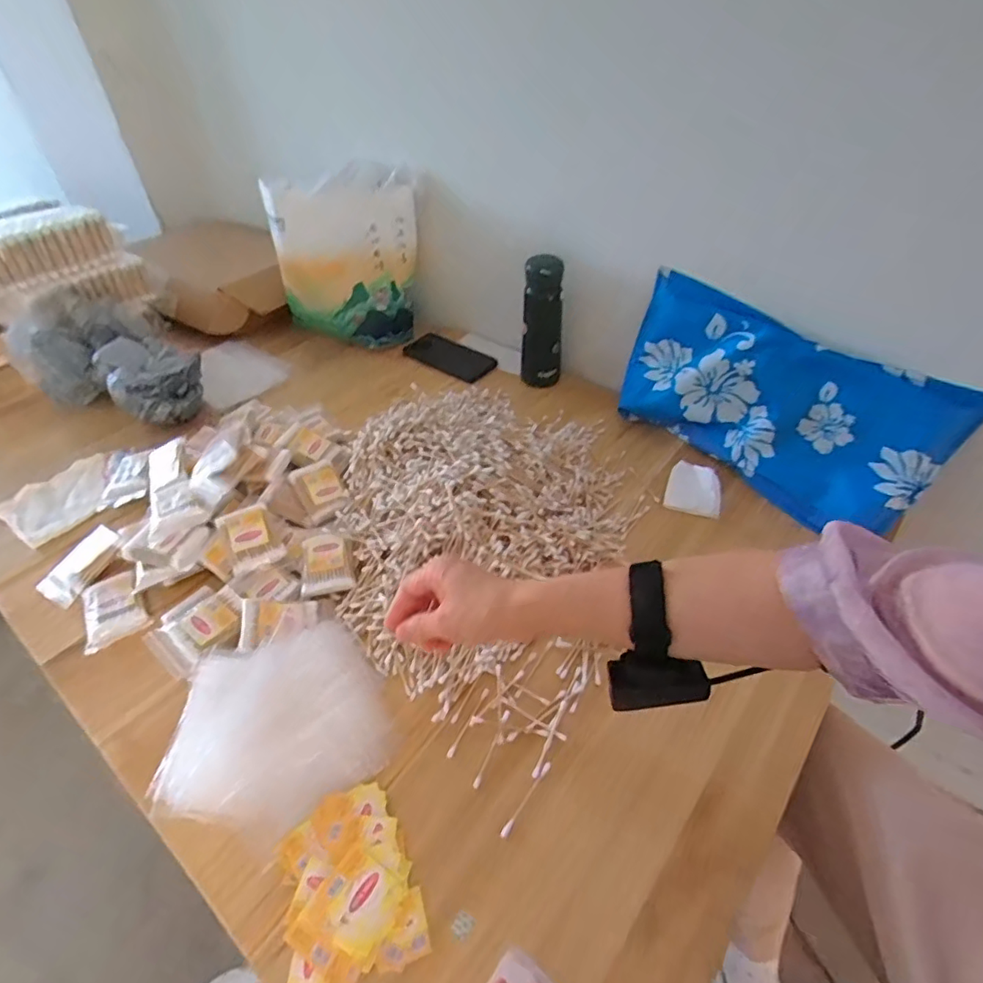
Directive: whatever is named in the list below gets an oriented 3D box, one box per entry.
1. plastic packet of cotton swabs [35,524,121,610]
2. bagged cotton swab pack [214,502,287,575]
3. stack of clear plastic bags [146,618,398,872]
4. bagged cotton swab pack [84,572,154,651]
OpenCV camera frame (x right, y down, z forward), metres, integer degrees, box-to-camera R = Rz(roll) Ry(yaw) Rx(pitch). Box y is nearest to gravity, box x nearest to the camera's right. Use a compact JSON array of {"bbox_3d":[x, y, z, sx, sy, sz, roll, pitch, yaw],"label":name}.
[{"bbox_3d":[-0.452,0.081,0.621,0.057,0.010,0.089,20,62,24],"label":"plastic packet of cotton swabs"},{"bbox_3d":[-0.265,0.052,0.620,0.054,0.025,0.071,-27,75,-17],"label":"bagged cotton swab pack"},{"bbox_3d":[-0.194,0.204,0.493,0.199,0.043,0.174,-33,52,-29],"label":"stack of clear plastic bags"},{"bbox_3d":[-0.395,0.124,0.587,0.056,0.016,0.083,-25,48,-22],"label":"bagged cotton swab pack"}]

